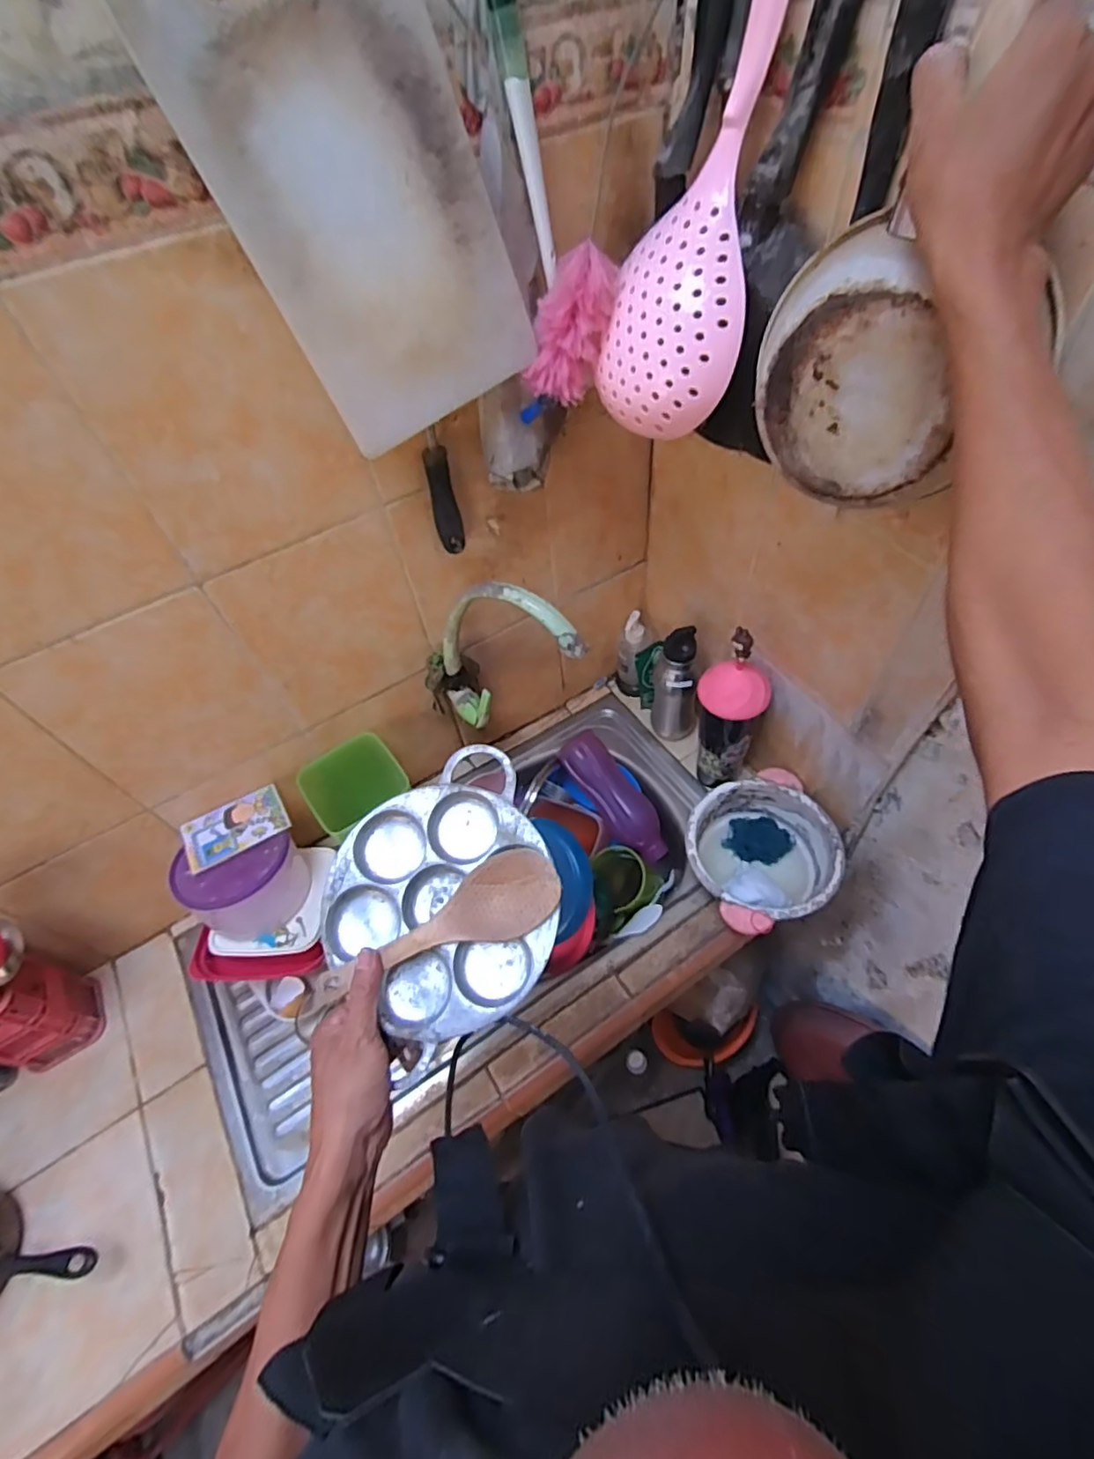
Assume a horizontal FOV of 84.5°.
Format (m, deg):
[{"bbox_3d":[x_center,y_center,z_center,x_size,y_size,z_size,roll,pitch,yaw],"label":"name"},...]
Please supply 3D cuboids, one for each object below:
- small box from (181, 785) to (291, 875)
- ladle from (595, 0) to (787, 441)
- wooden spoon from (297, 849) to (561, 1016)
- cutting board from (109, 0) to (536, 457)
[{"bbox_3d":[-0.397,0.125,0.768,0.120,0.008,0.088,-28,48,-21],"label":"small box"},{"bbox_3d":[0.123,-0.414,0.473,0.119,0.336,0.047,29,34,24],"label":"ladle"},{"bbox_3d":[-0.090,0.159,0.468,0.212,0.020,0.061,-26,55,-4],"label":"wooden spoon"},{"bbox_3d":[-0.129,-0.385,0.454,0.192,0.282,0.012,-32,44,-8],"label":"cutting board"}]

